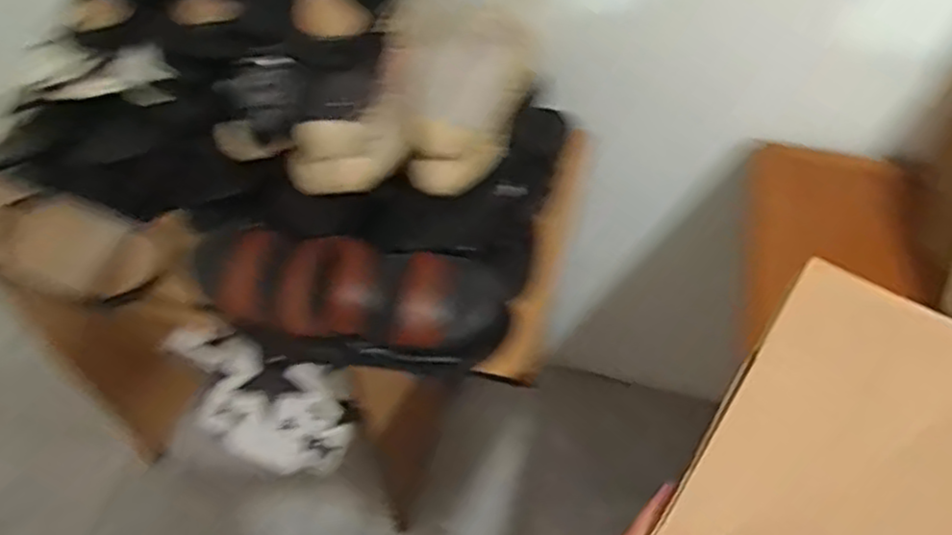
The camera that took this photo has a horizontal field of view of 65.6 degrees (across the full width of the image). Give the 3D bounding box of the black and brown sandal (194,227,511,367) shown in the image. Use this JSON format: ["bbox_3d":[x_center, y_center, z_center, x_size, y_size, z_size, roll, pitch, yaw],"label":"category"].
[{"bbox_3d":[-0.122,0.036,0.784,0.309,0.108,0.105,3,54,3],"label":"black and brown sandal"}]

